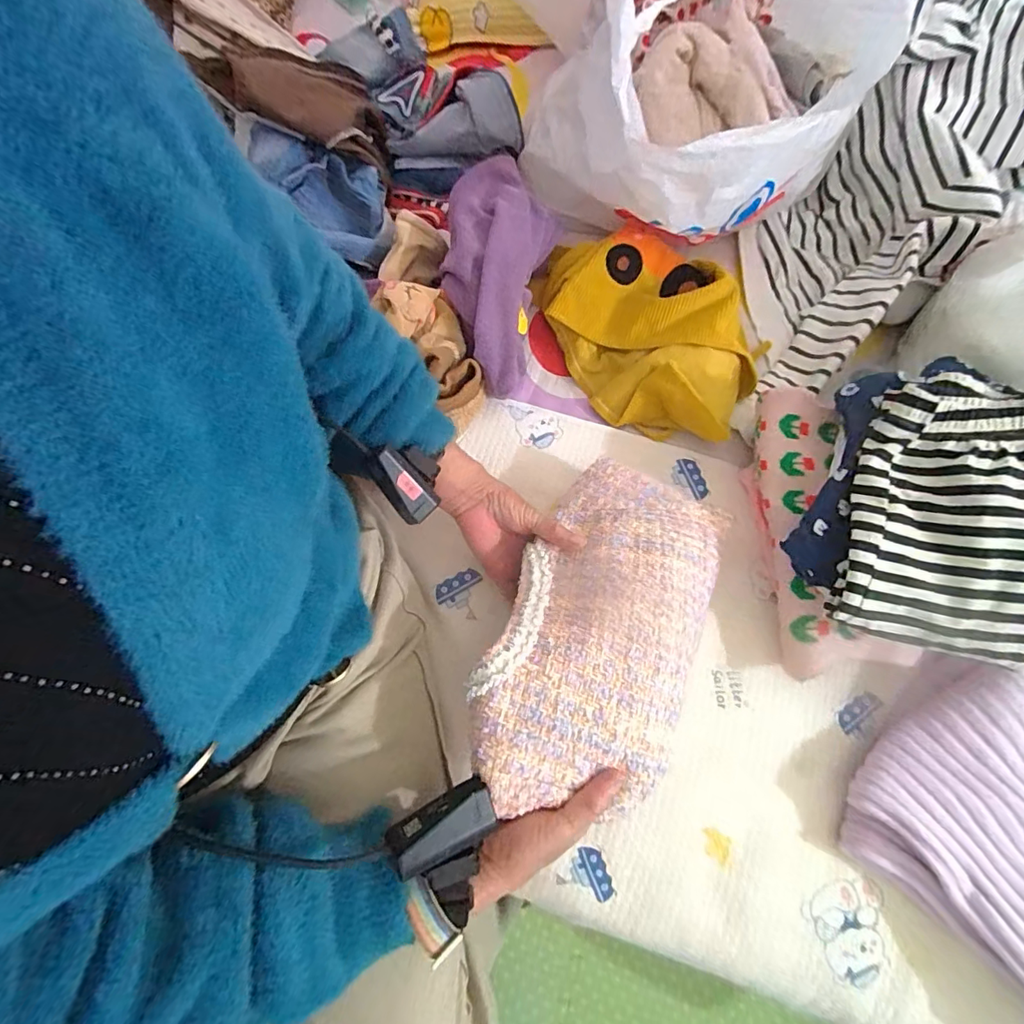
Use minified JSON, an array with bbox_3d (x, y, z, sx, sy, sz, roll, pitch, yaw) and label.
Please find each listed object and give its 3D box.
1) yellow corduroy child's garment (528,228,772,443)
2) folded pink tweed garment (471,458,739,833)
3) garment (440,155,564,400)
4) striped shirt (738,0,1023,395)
[{"bbox_3d":[0.159,-0.207,0.569,0.179,0.083,0.278,-35,77,-11],"label":"yellow corduroy child's garment"},{"bbox_3d":[0.079,0.087,0.412,0.154,0.045,0.299,29,57,7],"label":"folded pink tweed garment"},{"bbox_3d":[-0.013,-0.255,0.541,0.120,0.079,0.253,2,88,-1],"label":"garment"},{"bbox_3d":[0.439,-0.355,0.542,0.362,0.266,0.275,-37,78,-11],"label":"striped shirt"}]

